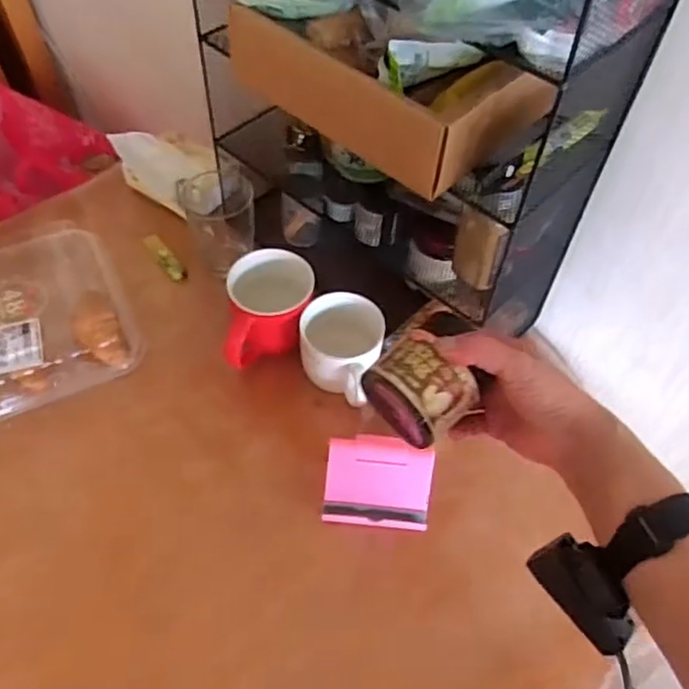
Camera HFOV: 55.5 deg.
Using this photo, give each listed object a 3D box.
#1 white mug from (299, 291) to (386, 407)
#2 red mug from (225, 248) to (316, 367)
[{"bbox_3d":[-0.005,0.004,0.699,0.089,0.075,0.093,1,53,-2],"label":"white mug"},{"bbox_3d":[-0.080,-0.032,0.712,0.088,0.089,0.110,2,53,-2],"label":"red mug"}]

